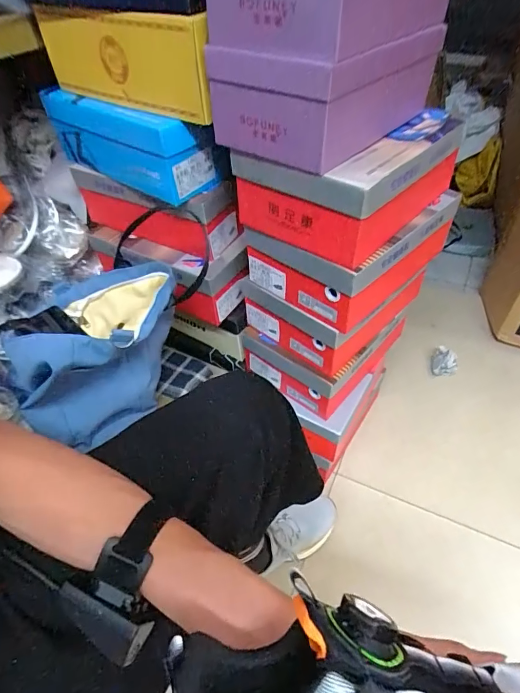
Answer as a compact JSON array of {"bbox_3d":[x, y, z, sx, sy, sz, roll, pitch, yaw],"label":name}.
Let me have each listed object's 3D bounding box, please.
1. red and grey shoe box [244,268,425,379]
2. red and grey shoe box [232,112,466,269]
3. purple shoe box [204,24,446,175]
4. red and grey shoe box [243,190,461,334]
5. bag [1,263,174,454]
[{"bbox_3d":[0.138,-0.095,0.752,0.205,0.106,0.263,32,55,28],"label":"red and grey shoe box"},{"bbox_3d":[0.126,-0.246,0.582,0.198,0.111,0.251,34,55,29],"label":"red and grey shoe box"},{"bbox_3d":[0.082,-0.328,0.518,0.170,0.107,0.258,32,55,28],"label":"purple shoe box"},{"bbox_3d":[0.149,-0.170,0.665,0.269,0.123,0.197,-35,55,-28],"label":"red and grey shoe box"},{"bbox_3d":[-0.239,-0.010,0.626,0.214,0.161,0.214,-3,46,-2],"label":"bag"}]

